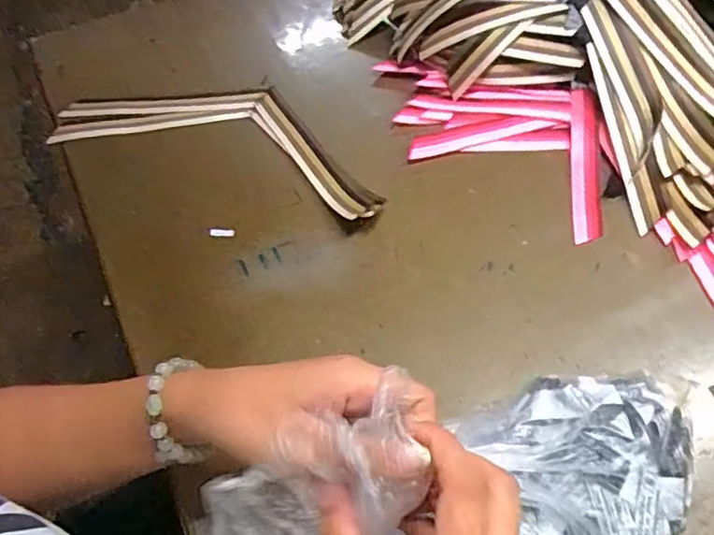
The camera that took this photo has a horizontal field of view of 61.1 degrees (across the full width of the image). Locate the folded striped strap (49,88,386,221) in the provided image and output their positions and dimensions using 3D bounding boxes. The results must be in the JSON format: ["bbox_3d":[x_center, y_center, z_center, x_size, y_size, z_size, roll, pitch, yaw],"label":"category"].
[{"bbox_3d":[-0.122,-0.132,0.584,0.344,0.023,0.126,18,57,17],"label":"folded striped strap"}]

